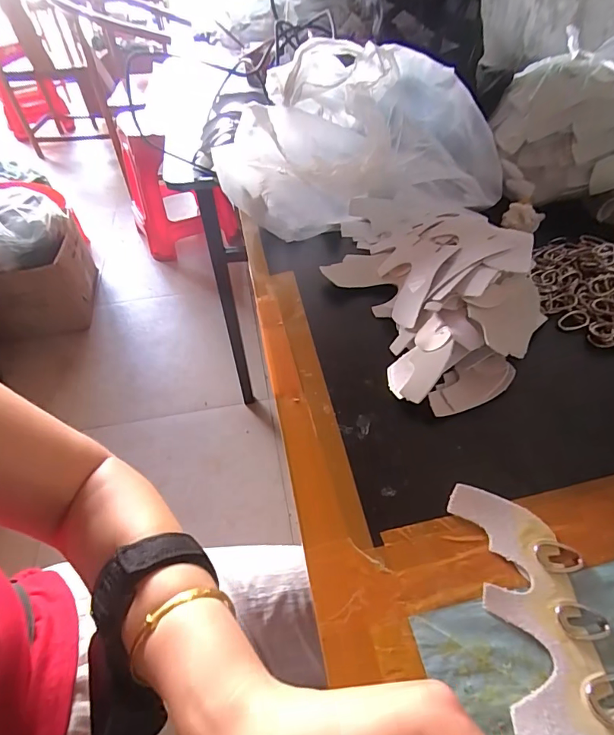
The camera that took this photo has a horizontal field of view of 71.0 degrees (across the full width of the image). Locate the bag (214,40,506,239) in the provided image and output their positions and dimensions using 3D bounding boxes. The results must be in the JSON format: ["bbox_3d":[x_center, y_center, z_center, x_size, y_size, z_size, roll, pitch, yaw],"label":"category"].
[{"bbox_3d":[0.062,-0.253,0.485,0.331,0.162,0.123,1,47,6],"label":"bag"}]

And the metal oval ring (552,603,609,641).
[{"bbox_3d":[0.156,0.142,0.243,0.027,0.004,0.019,-6,47,-1],"label":"metal oval ring"}]

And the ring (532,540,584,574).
[{"bbox_3d":[0.156,0.117,0.267,0.028,0.004,0.020,-1,47,4],"label":"ring"}]

